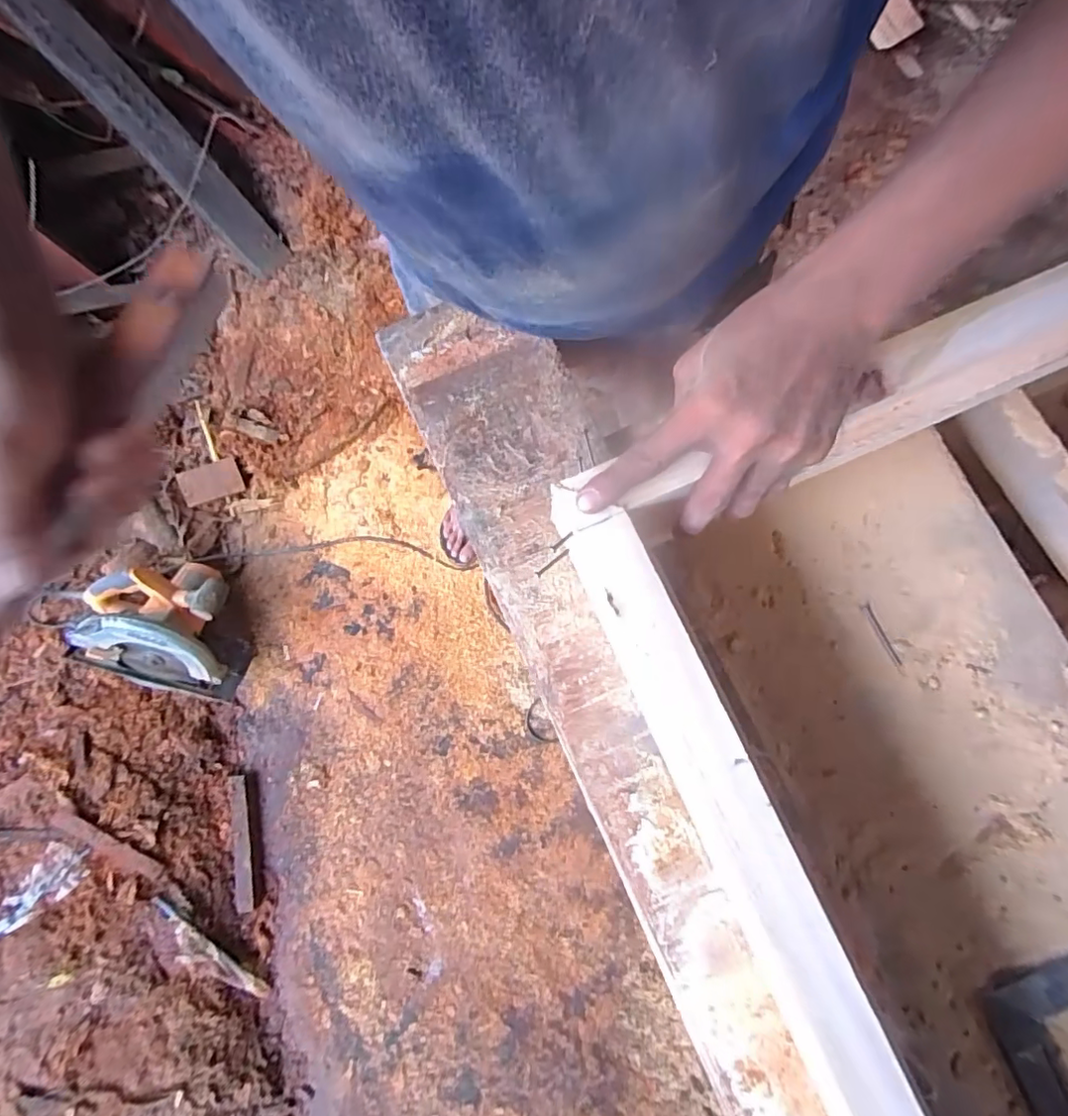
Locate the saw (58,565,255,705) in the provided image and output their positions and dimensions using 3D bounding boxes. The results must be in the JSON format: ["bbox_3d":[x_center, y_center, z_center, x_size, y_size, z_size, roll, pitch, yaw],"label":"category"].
[{"bbox_3d":[-0.718,0.137,1.104,0.229,0.253,0.247,0,80,2],"label":"saw"}]

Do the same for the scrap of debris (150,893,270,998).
[{"bbox_3d":[-0.626,0.757,1.064,0.289,0.009,0.046,51,54,-12],"label":"scrap of debris"}]

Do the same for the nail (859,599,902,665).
[{"bbox_3d":[0.255,0.056,0.409,0.007,0.004,0.049,-25,81,-5],"label":"nail"}]

